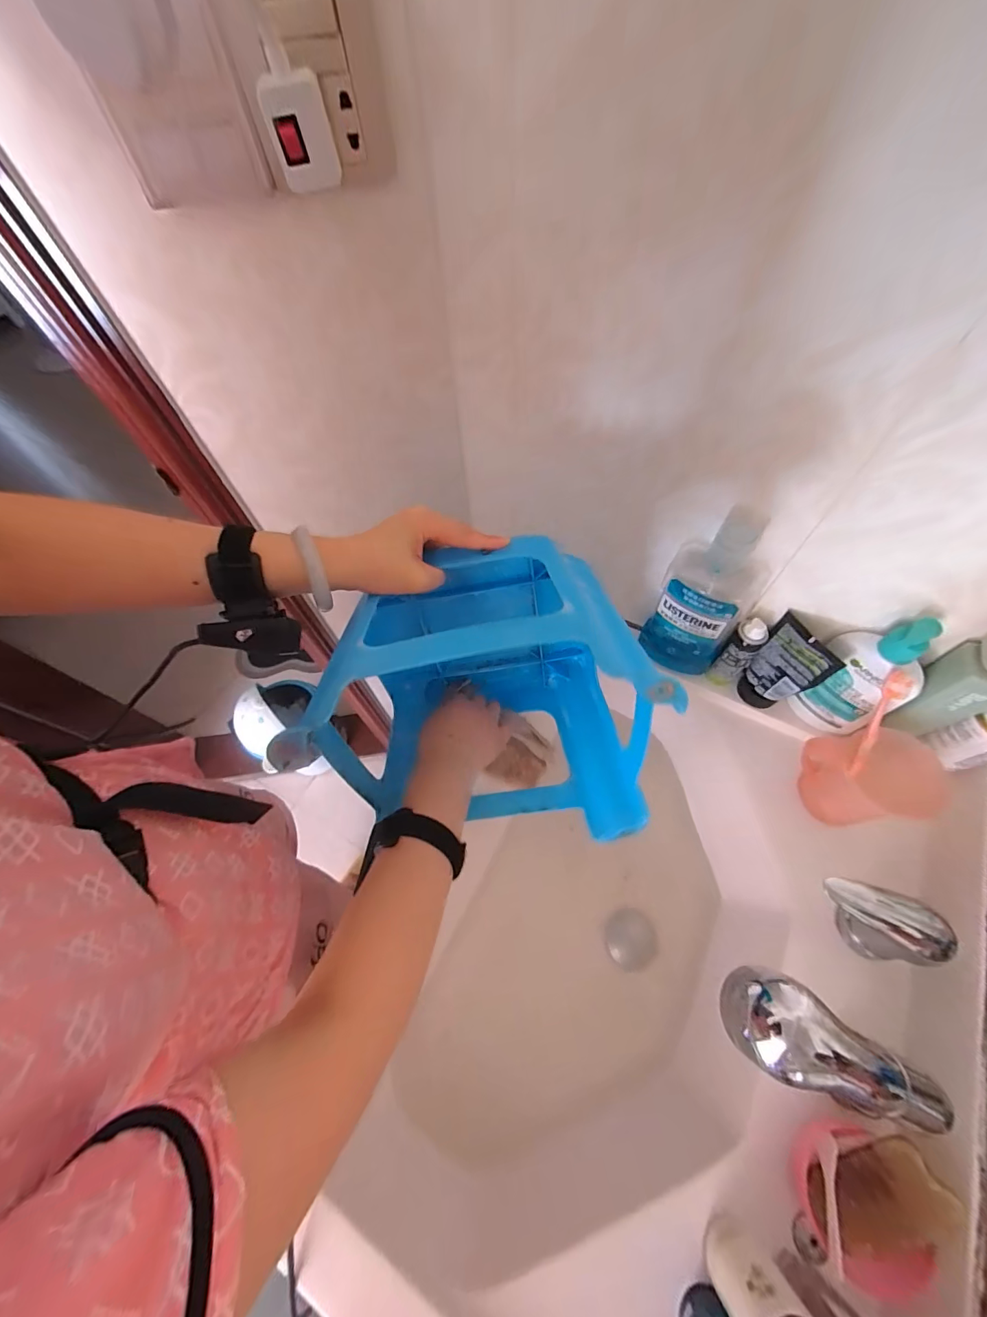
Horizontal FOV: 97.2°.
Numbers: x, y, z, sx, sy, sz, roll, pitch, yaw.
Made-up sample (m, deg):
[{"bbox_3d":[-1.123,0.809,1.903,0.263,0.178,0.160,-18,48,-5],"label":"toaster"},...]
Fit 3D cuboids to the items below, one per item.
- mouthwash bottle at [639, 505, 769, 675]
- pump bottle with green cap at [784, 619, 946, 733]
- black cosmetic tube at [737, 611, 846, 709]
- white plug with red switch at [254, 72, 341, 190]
[{"bbox_3d":[0.232,-0.061,0.486,0.090,0.221,0.053,25,65,16],"label":"mouthwash bottle"},{"bbox_3d":[0.372,0.023,0.450,0.041,0.174,0.077,-27,63,-12],"label":"pump bottle with green cap"},{"bbox_3d":[0.323,0.013,0.495,0.033,0.118,0.072,-27,63,-12],"label":"black cosmetic tube"},{"bbox_3d":[-0.122,-0.333,0.278,0.038,0.049,0.029,-14,61,-5],"label":"white plug with red switch"}]

